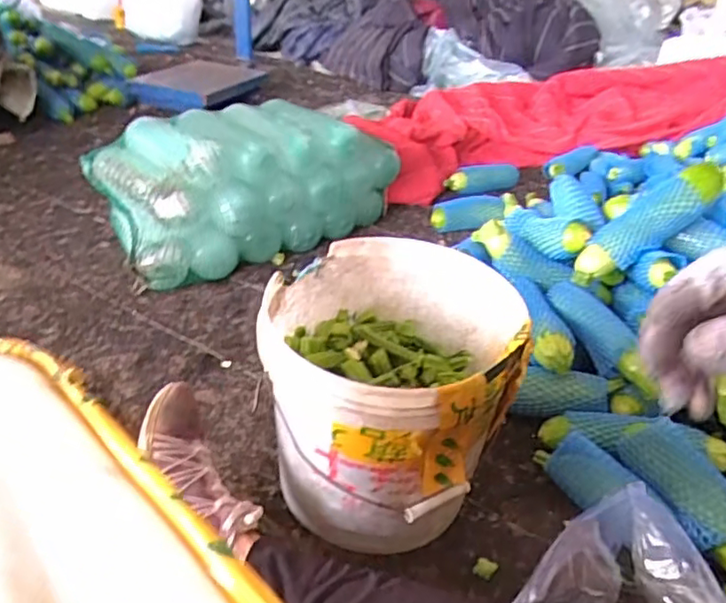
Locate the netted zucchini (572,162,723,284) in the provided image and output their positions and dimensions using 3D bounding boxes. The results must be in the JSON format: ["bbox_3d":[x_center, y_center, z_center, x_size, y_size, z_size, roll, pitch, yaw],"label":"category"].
[{"bbox_3d":[0.435,-0.118,0.928,0.276,0.062,0.059,-37,41,-2],"label":"netted zucchini"}]

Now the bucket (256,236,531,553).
[{"bbox_3d":[0.026,0.106,0.666,0.247,0.251,0.262,4,32,-2],"label":"bucket"}]

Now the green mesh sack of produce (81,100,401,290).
[{"bbox_3d":[-0.207,-0.243,1.210,0.571,0.233,0.269,-20,40,-34],"label":"green mesh sack of produce"}]

